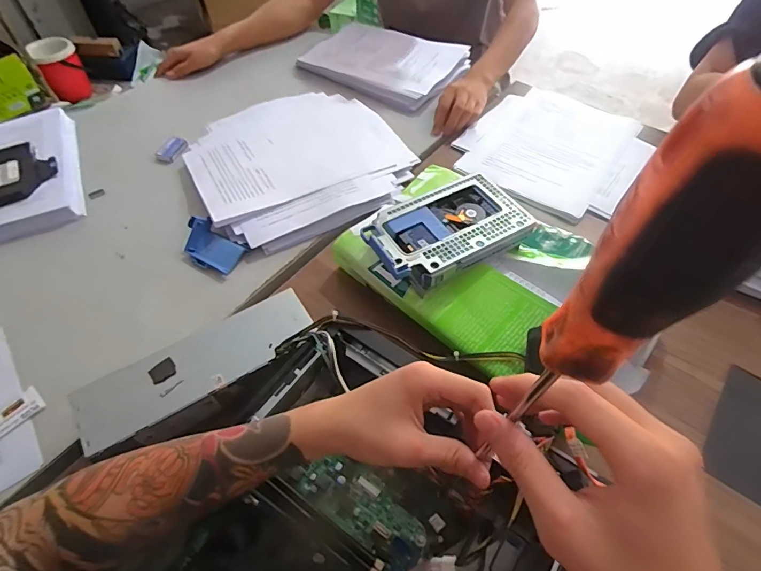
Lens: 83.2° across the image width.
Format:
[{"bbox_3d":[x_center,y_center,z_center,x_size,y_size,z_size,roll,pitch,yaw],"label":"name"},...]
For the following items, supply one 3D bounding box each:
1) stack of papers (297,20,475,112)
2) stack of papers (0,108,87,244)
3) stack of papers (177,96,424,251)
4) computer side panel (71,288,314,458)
[{"bbox_3d":[0.022,-0.465,0.880,0.303,0.034,0.227,27,57,20],"label":"stack of papers"},{"bbox_3d":[-0.624,-0.186,0.704,0.240,0.038,0.314,-19,54,-14],"label":"stack of papers"},{"bbox_3d":[-0.136,-0.213,0.703,0.320,0.031,0.335,-23,55,-16],"label":"stack of papers"},{"bbox_3d":[-0.189,0.083,0.448,0.241,0.009,0.072,-27,65,-13],"label":"computer side panel"}]

